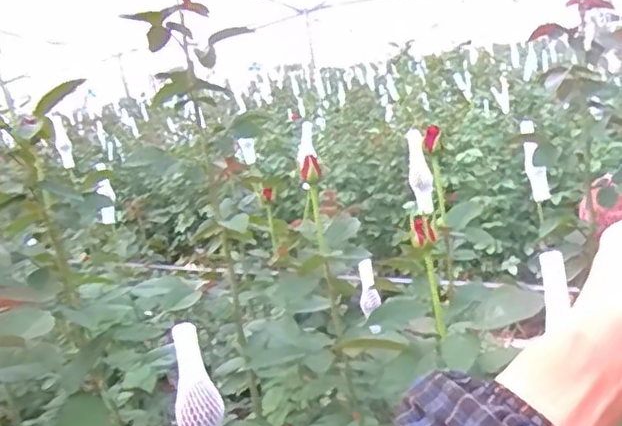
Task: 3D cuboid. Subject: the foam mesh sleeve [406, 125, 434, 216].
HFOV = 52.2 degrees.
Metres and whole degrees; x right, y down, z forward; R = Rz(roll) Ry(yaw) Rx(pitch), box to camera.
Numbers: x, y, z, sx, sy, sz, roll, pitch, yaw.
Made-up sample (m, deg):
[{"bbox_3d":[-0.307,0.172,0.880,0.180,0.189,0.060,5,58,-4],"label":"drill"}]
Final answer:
[{"bbox_3d":[0.133,-0.052,0.771,0.026,0.104,0.025,-8,-10,-1],"label":"foam mesh sleeve"}]

